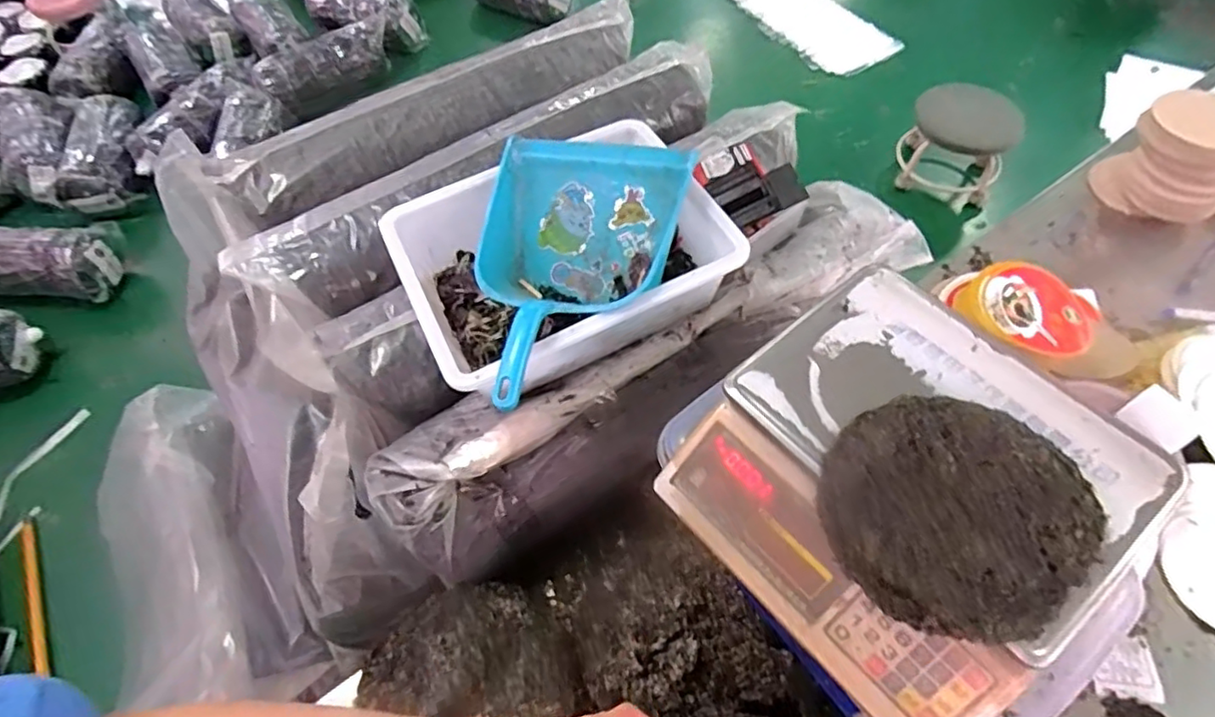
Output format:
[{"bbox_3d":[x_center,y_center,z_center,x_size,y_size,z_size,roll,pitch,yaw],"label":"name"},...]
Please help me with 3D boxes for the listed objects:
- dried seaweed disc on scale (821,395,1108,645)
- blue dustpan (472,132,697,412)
[{"bbox_3d":[0.271,0.113,0.488,0.194,0.025,0.181,-1,60,2],"label":"dried seaweed disc on scale"},{"bbox_3d":[-0.060,-0.092,0.699,0.222,0.099,0.331,15,60,13],"label":"blue dustpan"}]

